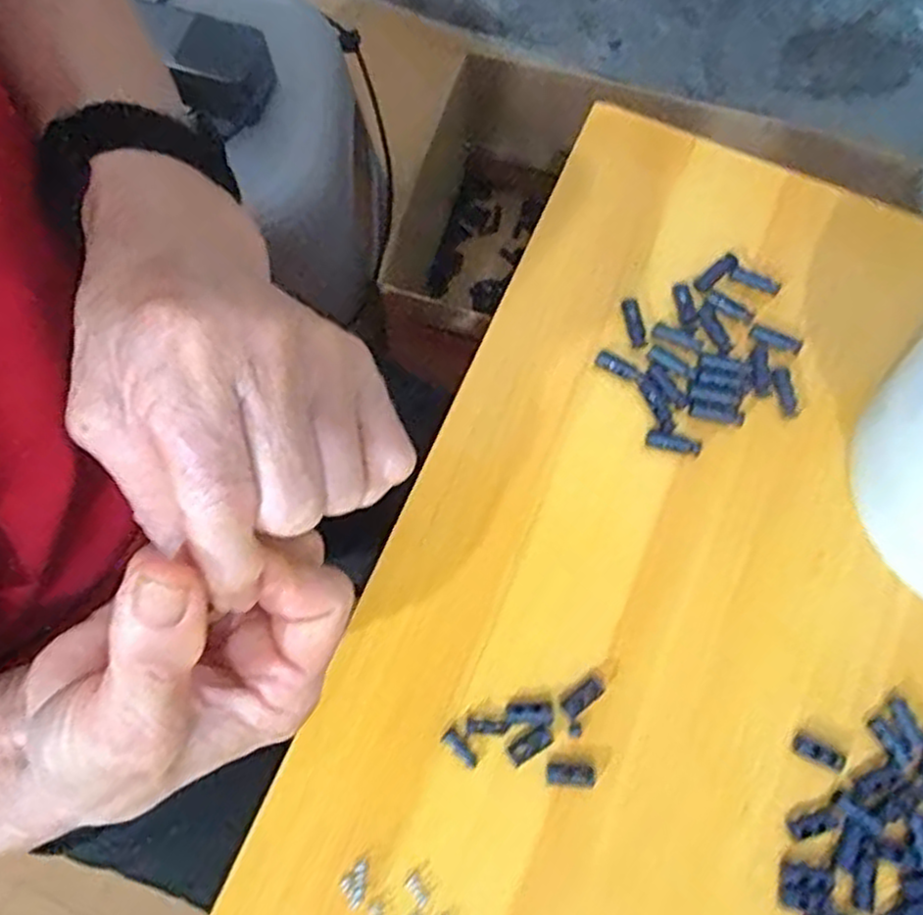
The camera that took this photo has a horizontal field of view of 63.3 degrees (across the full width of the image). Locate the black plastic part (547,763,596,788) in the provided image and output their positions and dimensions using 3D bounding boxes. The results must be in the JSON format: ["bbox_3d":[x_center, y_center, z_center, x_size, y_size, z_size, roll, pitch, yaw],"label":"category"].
[{"bbox_3d":[0.042,0.121,0.285,0.019,0.004,0.008,4,73,1],"label":"black plastic part"}]

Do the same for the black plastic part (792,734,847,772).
[{"bbox_3d":[0.139,0.115,0.290,0.020,0.004,0.008,28,75,7],"label":"black plastic part"}]

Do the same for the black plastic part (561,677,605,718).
[{"bbox_3d":[0.048,0.094,0.294,0.018,0.004,0.007,-36,77,-11],"label":"black plastic part"}]

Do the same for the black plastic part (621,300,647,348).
[{"bbox_3d":[0.079,-0.061,0.342,0.008,0.004,0.025,-9,73,-3],"label":"black plastic part"}]

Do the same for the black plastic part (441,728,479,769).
[{"bbox_3d":[0.000,0.112,0.288,0.006,0.004,0.016,-42,78,-12],"label":"black plastic part"}]

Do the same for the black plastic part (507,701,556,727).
[{"bbox_3d":[0.027,0.100,0.291,0.018,0.004,0.009,5,73,1],"label":"black plastic part"}]

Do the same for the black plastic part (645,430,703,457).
[{"bbox_3d":[0.092,-0.006,0.325,0.024,0.004,0.007,11,73,3],"label":"black plastic part"}]

